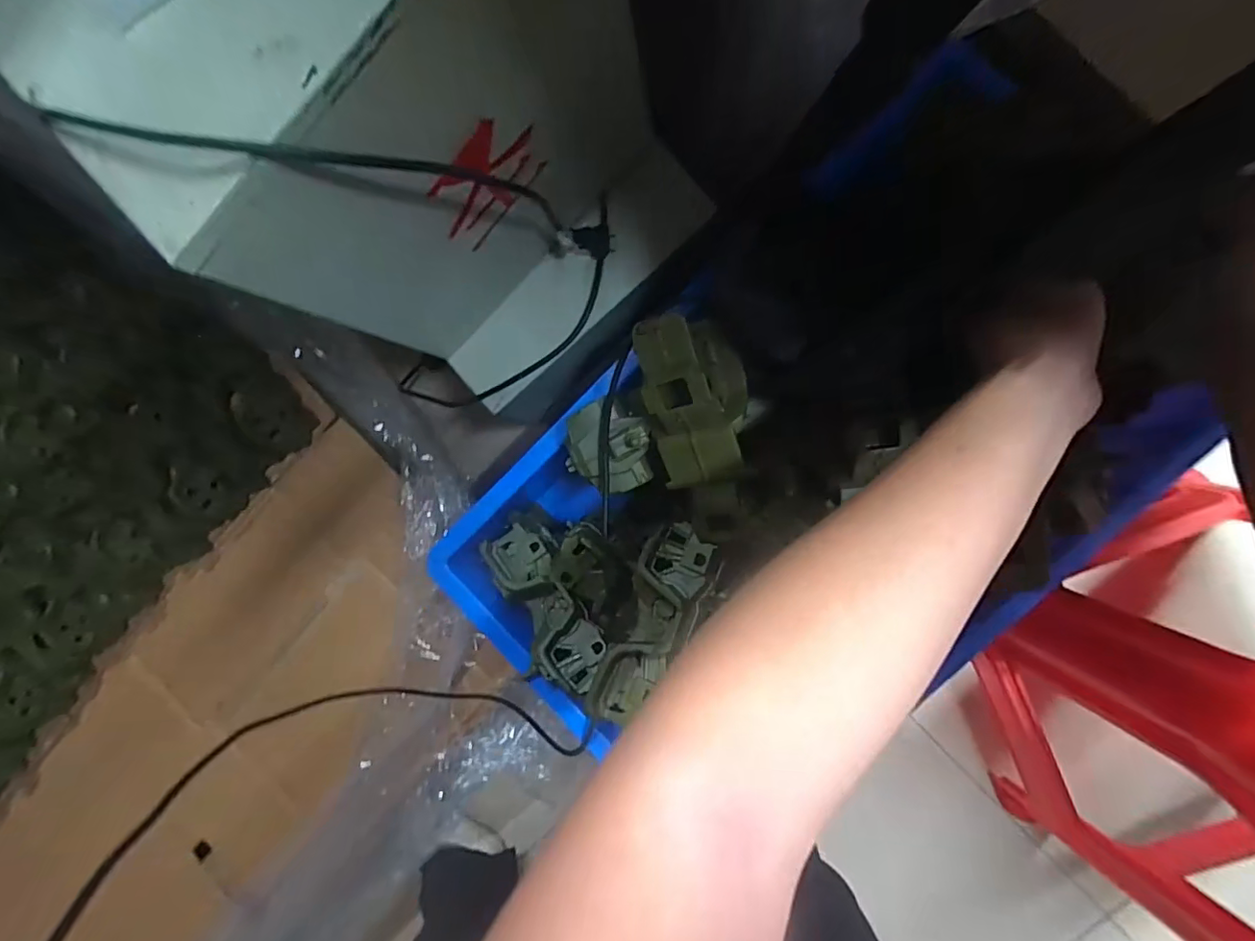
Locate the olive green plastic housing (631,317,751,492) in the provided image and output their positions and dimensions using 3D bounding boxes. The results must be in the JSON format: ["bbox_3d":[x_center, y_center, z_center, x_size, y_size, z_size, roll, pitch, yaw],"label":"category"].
[{"bbox_3d":[0.053,-0.056,0.406,0.065,0.055,0.127,-2,117,29],"label":"olive green plastic housing"}]

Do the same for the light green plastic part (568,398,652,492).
[{"bbox_3d":[-0.016,-0.019,0.447,0.066,0.023,0.071,-4,91,7],"label":"light green plastic part"}]

